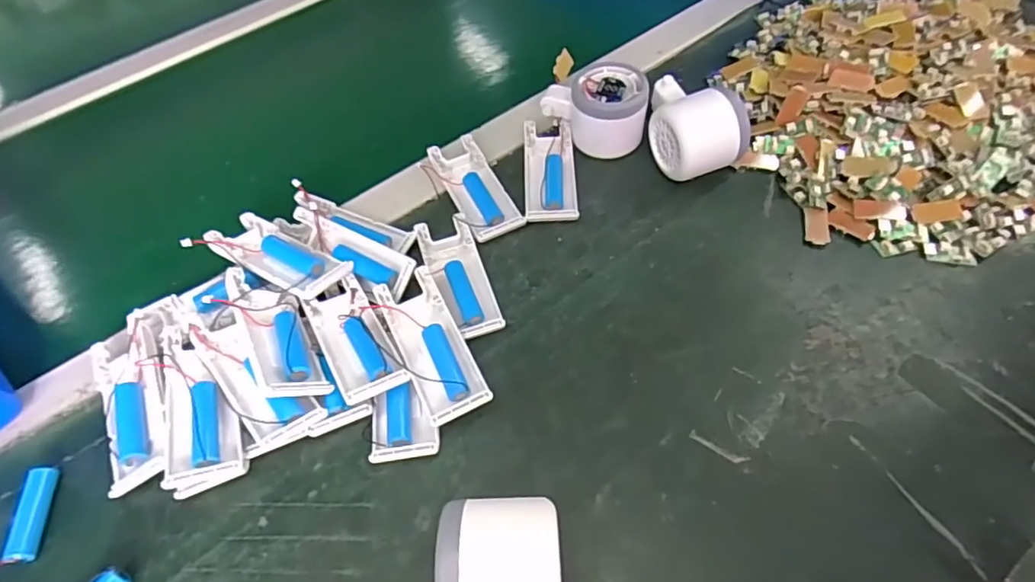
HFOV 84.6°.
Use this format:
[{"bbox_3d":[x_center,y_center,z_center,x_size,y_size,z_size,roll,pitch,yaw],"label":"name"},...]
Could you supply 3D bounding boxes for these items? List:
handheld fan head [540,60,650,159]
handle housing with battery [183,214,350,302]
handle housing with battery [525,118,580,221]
[{"bbox_3d":[0.062,-0.146,0.459,0.081,0.050,0.054,0,56,5],"label":"handheld fan head"},{"bbox_3d":[-0.167,-0.026,0.395,0.107,0.021,0.045,21,60,18],"label":"handle housing with battery"},{"bbox_3d":[0.026,-0.096,0.453,0.039,0.015,0.100,-3,56,3],"label":"handle housing with battery"}]

